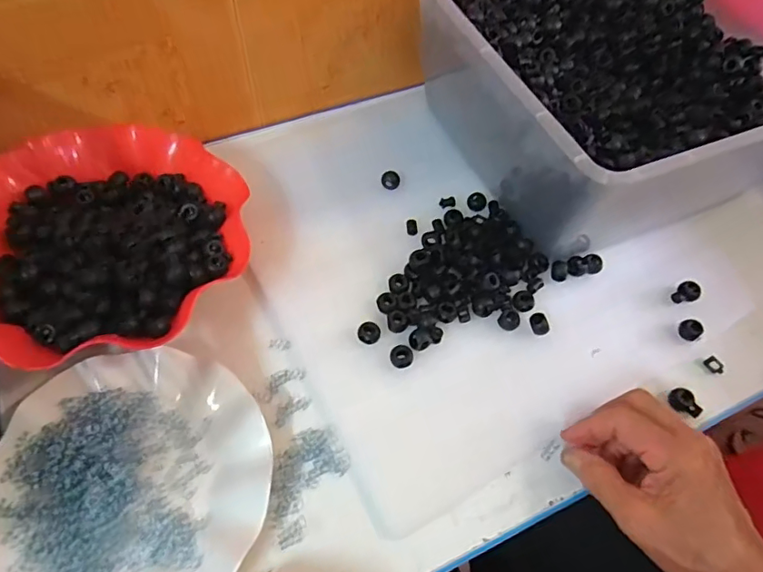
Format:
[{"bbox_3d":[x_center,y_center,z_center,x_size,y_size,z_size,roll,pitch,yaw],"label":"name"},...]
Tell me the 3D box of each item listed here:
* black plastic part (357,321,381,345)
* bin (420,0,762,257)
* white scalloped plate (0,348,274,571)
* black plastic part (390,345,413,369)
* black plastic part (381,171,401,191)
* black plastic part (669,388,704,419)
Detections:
[{"bbox_3d":[-0.010,0.036,0.407,0.018,0.006,0.016,19,59,8],"label":"black plastic part"},{"bbox_3d":[0.216,-0.191,0.484,0.315,0.141,0.298,-20,62,-15],"label":"bin"},{"bbox_3d":[-0.166,0.131,0.343,0.176,0.023,0.177,2,58,-2],"label":"white scalloped plate"},{"bbox_3d":[0.015,0.054,0.399,0.018,0.009,0.017,2,58,-2],"label":"black plastic part"},{"bbox_3d":[0.009,-0.099,0.489,0.017,0.012,0.013,1,58,-2],"label":"black plastic part"},{"bbox_3d":[0.232,0.090,0.397,0.016,0.010,0.024,-25,63,-17],"label":"black plastic part"}]

